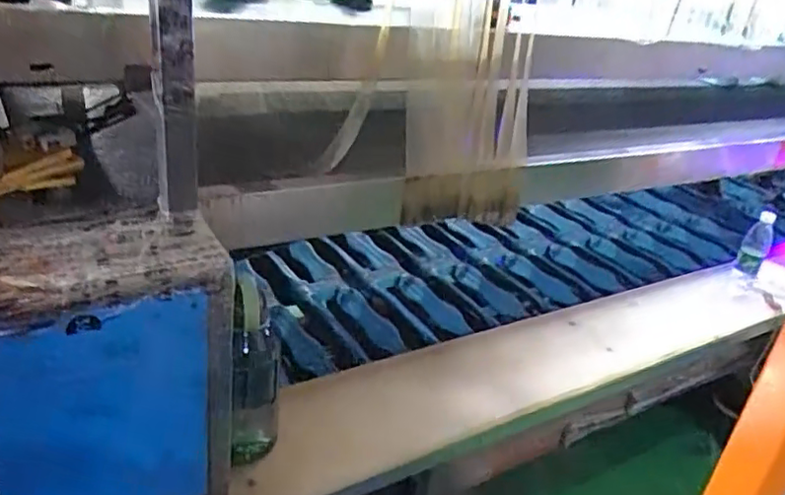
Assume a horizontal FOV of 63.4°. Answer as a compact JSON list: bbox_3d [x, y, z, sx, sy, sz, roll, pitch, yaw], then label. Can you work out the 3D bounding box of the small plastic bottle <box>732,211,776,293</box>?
[{"bbox_3d":[0.891,0.012,1.570,0.062,0.199,0.056,21,1,26],"label":"small plastic bottle"}]

